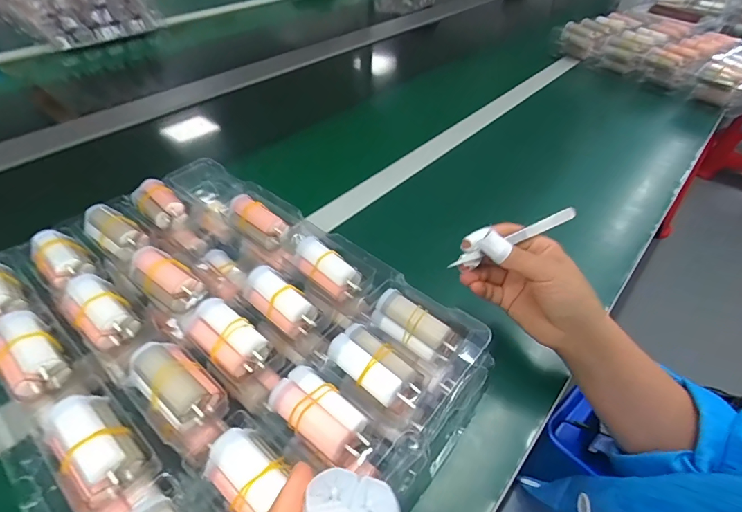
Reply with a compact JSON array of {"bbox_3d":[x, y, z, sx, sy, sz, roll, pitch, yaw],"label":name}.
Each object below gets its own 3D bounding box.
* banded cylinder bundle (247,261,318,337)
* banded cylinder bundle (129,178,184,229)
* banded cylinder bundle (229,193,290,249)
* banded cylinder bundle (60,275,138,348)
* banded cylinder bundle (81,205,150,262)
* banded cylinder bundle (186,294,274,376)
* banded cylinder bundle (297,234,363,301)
[{"bbox_3d":[-0.075,0.036,0.335,0.064,0.024,0.030,30,52,26],"label":"banded cylinder bundle"},{"bbox_3d":[-0.227,-0.058,0.431,0.063,0.017,0.036,34,53,28],"label":"banded cylinder bundle"},{"bbox_3d":[-0.116,-0.036,0.410,0.067,0.025,0.027,29,51,25],"label":"banded cylinder bundle"},{"bbox_3d":[-0.215,0.041,0.319,0.064,0.025,0.038,33,53,28],"label":"banded cylinder bundle"},{"bbox_3d":[-0.255,-0.027,0.402,0.068,0.024,0.036,29,51,25],"label":"banded cylinder bundle"},{"bbox_3d":[-0.109,0.060,0.306,0.063,0.020,0.035,29,51,25],"label":"banded cylinder bundle"},{"bbox_3d":[-0.041,0.010,0.361,0.066,0.023,0.028,34,53,29],"label":"banded cylinder bundle"}]

